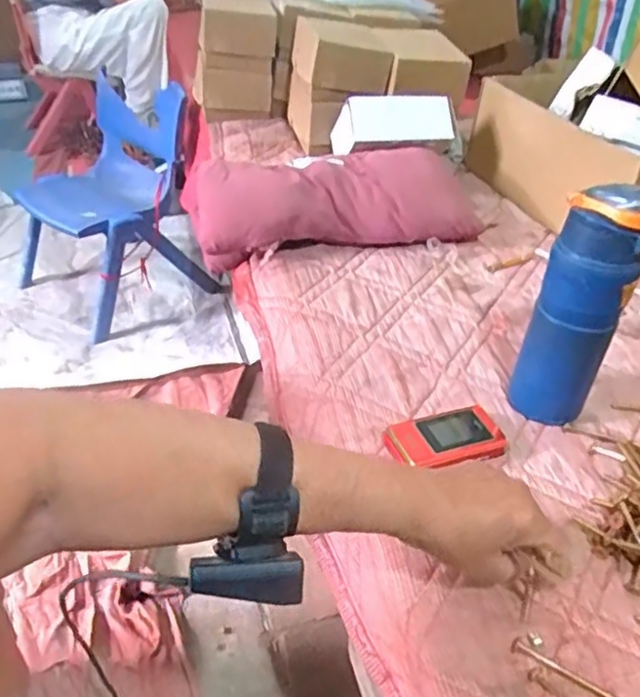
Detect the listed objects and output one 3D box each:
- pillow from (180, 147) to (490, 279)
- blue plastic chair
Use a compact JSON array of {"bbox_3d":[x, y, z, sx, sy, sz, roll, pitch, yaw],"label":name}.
[{"bbox_3d":[0.012,-0.212,0.931,0.389,0.084,0.185,-7,39,-14],"label":"pillow"},{"bbox_3d":[-0.479,-0.334,1.459,0.398,0.404,0.371,29,44,28],"label":"blue plastic chair"}]

